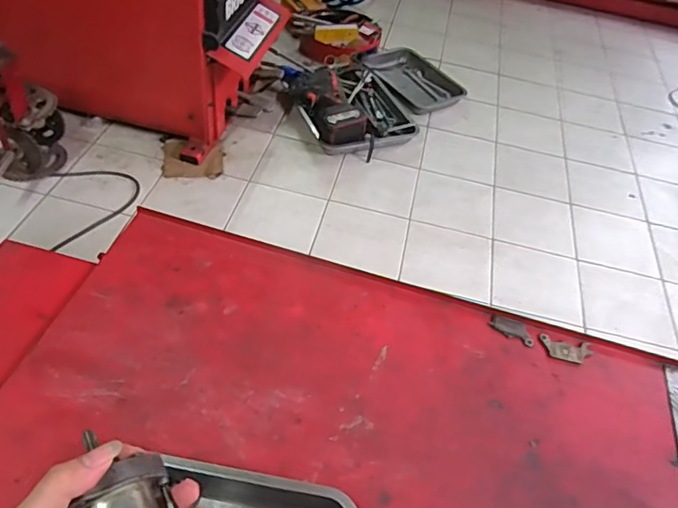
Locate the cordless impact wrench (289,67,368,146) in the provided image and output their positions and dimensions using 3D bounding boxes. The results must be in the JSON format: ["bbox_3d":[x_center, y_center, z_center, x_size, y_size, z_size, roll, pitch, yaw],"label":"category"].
[{"bbox_3d":[-0.036,-0.403,1.417,0.123,0.086,0.267,-15,53,-21],"label":"cordless impact wrench"}]

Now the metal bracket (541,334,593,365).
[{"bbox_3d":[0.364,0.152,0.851,0.081,0.004,0.040,10,48,0],"label":"metal bracket"}]

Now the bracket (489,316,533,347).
[{"bbox_3d":[0.281,0.123,0.864,0.072,0.007,0.032,26,50,13],"label":"bracket"}]

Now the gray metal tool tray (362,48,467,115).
[{"bbox_3d":[0.229,-0.543,1.647,0.304,0.041,0.253,39,54,23],"label":"gray metal tool tray"}]

